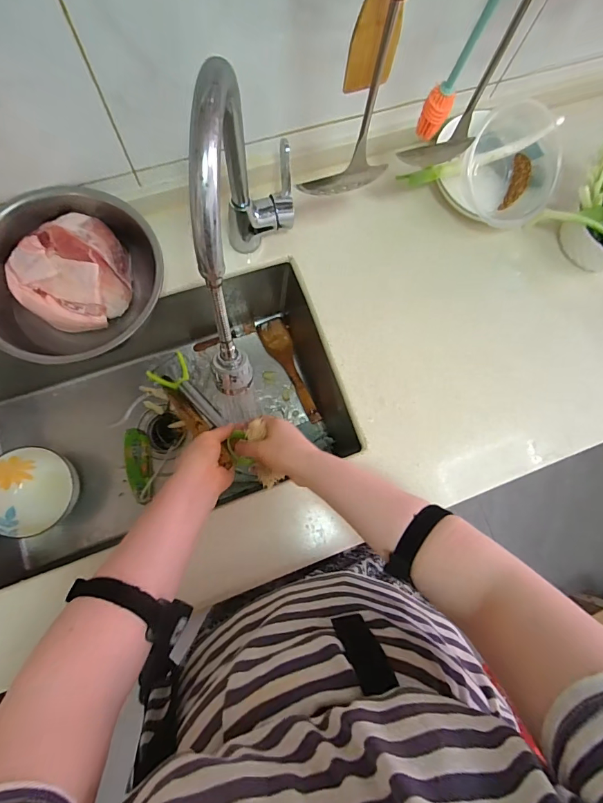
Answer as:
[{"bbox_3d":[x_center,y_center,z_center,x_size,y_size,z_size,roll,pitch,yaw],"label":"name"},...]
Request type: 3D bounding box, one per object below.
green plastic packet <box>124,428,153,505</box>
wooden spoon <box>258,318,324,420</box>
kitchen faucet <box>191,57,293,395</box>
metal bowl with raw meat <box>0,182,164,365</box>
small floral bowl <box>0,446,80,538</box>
[{"bbox_3d":[-0.321,0.128,0.792,0.049,0.024,0.145,-9,83,-6],"label":"green plastic packet"},{"bbox_3d":[-0.018,-0.067,0.845,0.058,0.015,0.237,-27,81,-9],"label":"wooden spoon"},{"bbox_3d":[-0.063,-0.178,0.458,0.082,0.330,0.297,5,81,-4],"label":"kitchen faucet"},{"bbox_3d":[-0.314,-0.169,0.565,0.239,0.099,0.231,1,81,-4],"label":"metal bowl with raw meat"},{"bbox_3d":[-0.479,0.162,0.738,0.149,0.107,0.148,1,78,-4],"label":"small floral bowl"}]

